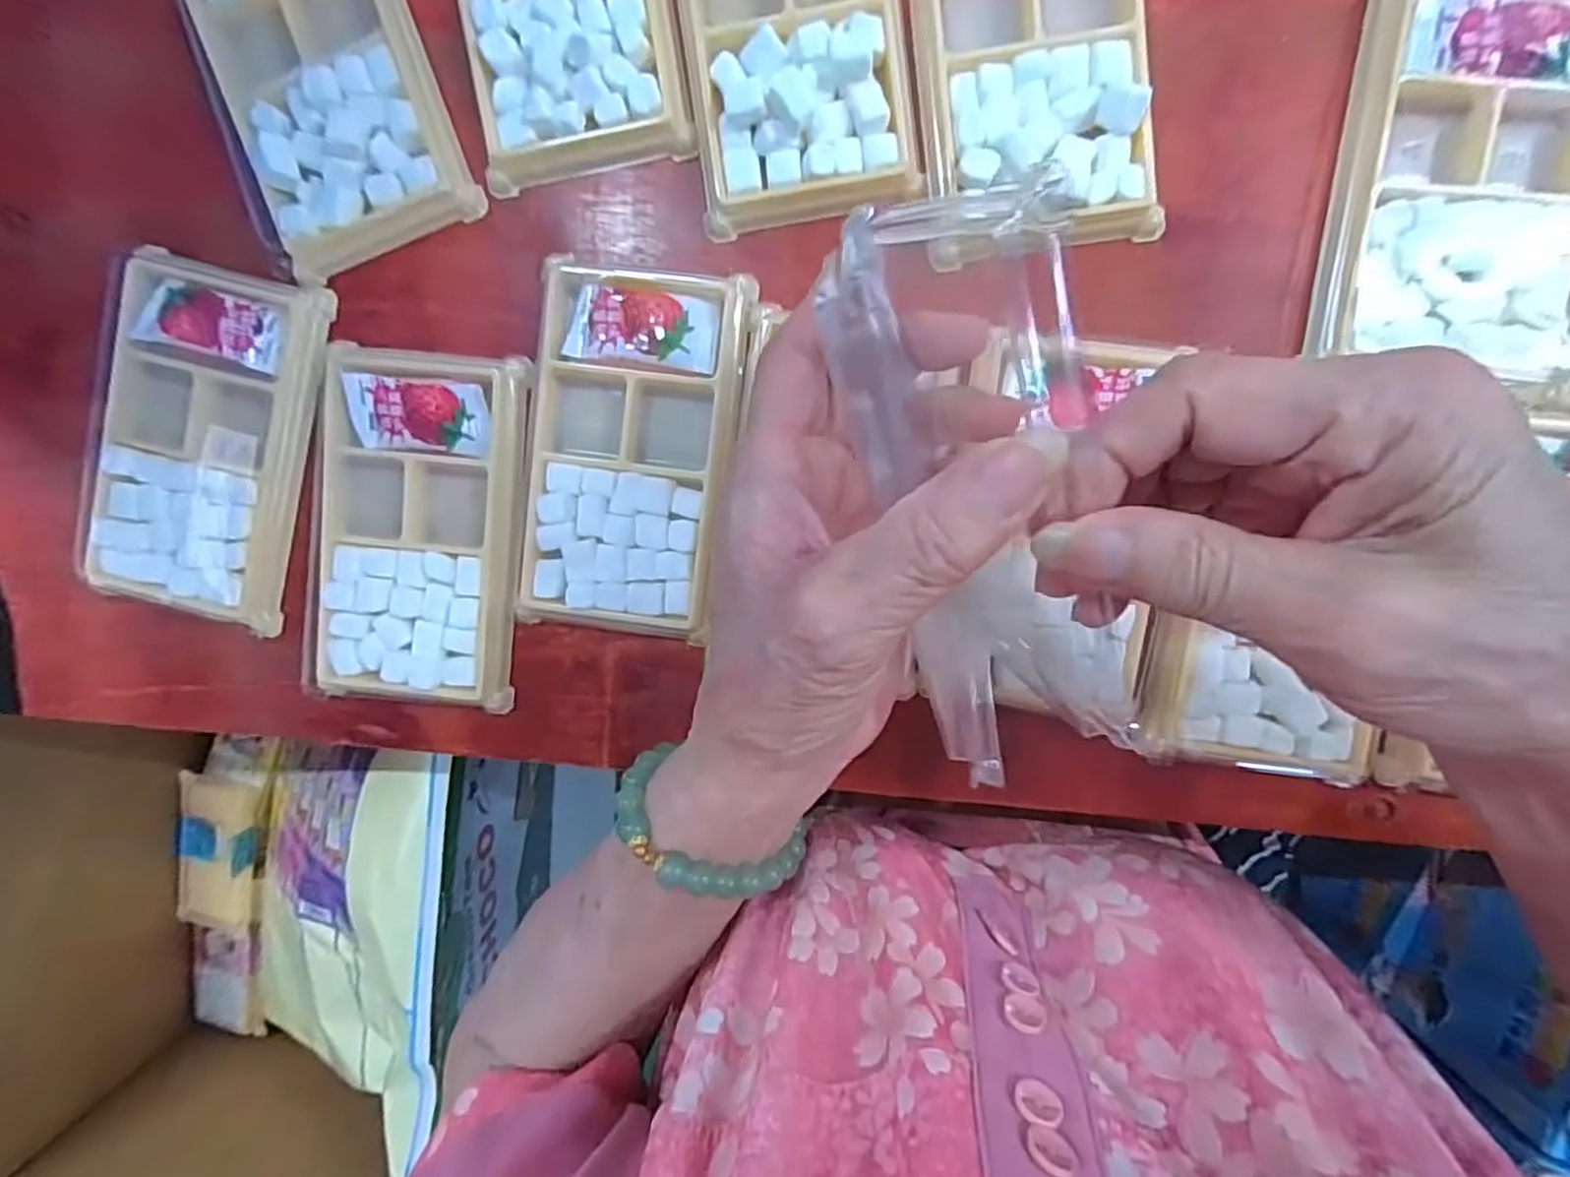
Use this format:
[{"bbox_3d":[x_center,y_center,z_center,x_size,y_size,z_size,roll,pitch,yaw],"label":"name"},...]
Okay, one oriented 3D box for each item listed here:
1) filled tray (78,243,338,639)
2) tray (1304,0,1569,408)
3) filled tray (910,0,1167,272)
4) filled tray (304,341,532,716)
[{"bbox_3d":[-0.231,-0.057,0.284,0.079,0.016,0.138,14,98,3],"label":"filled tray"},{"bbox_3d":[0.229,-0.136,0.240,0.082,0.014,0.126,7,98,4],"label":"tray"},{"bbox_3d":[0.085,-0.186,0.244,0.078,0.016,0.130,-7,97,6],"label":"filled tray"},{"bbox_3d":[-0.143,-0.022,0.279,0.078,0.013,0.136,5,98,4],"label":"filled tray"}]

